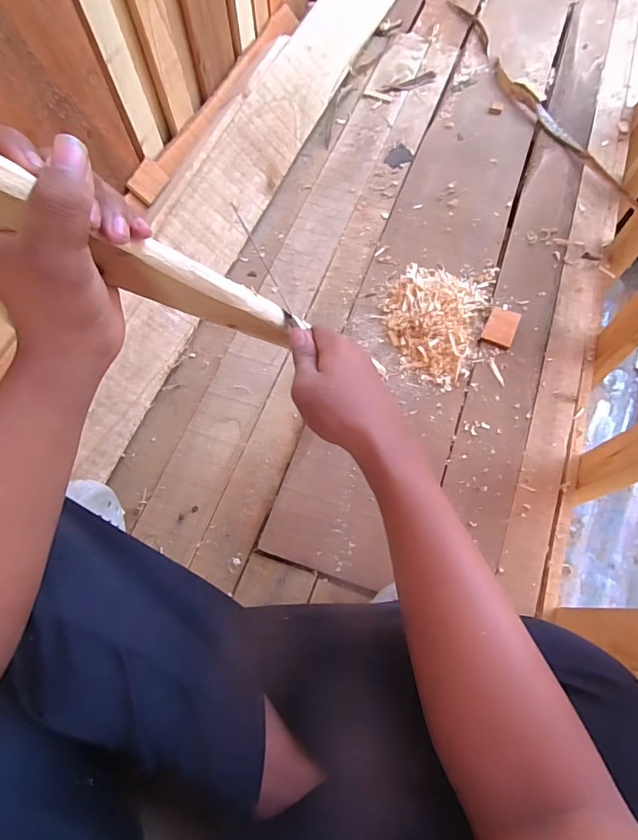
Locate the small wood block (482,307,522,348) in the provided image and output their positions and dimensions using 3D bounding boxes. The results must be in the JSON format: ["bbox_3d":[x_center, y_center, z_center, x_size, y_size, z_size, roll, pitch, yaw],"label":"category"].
[{"bbox_3d":[0.273,-0.140,0.663,0.043,0.010,0.060,24,70,10],"label":"small wood block"}]

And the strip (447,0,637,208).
[{"bbox_3d":[0.414,-0.656,0.884,0.078,0.013,0.654,-20,69,-8],"label":"strip"}]

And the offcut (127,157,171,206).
[{"bbox_3d":[-0.249,-0.352,0.654,0.042,0.006,0.066,31,67,-25],"label":"offcut"}]

